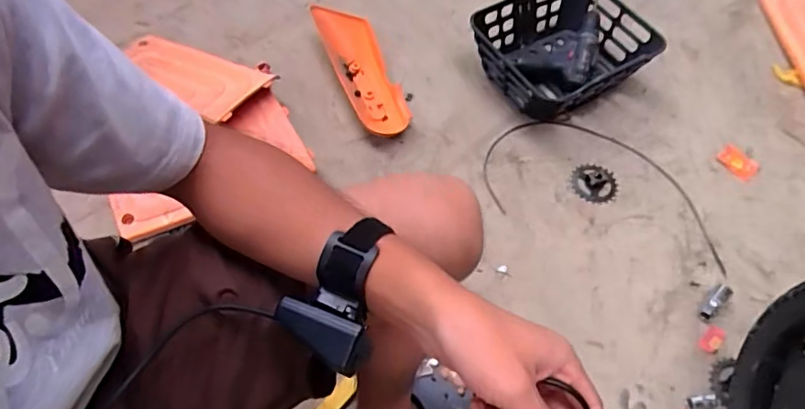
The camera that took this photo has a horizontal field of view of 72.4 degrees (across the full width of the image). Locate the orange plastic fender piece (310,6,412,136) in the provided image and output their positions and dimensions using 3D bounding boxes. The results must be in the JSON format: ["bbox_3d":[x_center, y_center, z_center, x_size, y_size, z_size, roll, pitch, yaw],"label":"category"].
[{"bbox_3d":[-0.081,-0.275,1.108,0.098,0.030,0.324,-24,71,-2],"label":"orange plastic fender piece"}]

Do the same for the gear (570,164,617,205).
[{"bbox_3d":[0.355,-0.040,1.017,0.084,0.011,0.080,22,60,11],"label":"gear"}]

